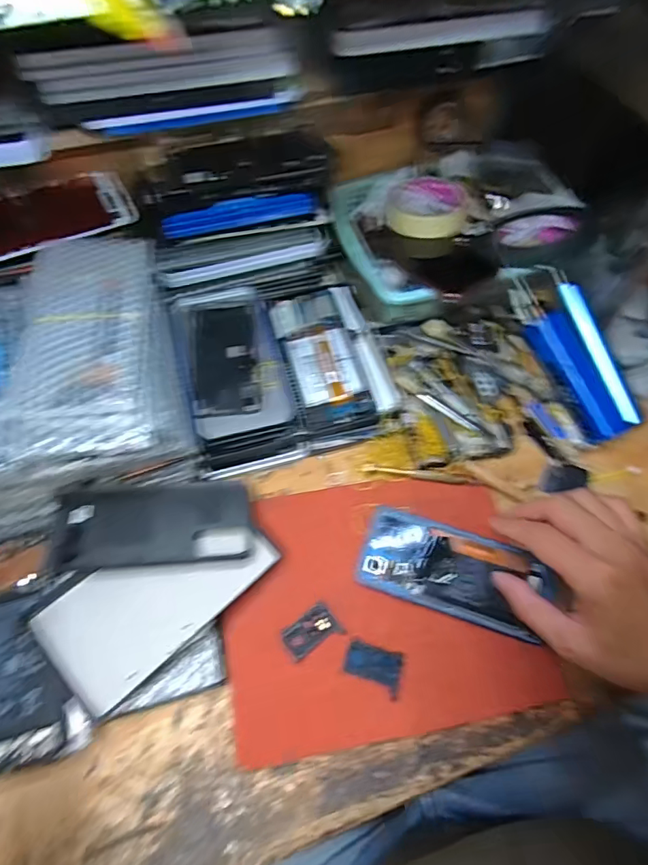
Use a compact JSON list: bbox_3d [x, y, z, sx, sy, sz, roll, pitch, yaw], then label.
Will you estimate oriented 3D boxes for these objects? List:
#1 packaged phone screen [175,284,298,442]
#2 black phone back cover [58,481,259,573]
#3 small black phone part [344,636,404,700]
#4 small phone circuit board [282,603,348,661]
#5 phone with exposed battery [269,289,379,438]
[{"bbox_3d":[-0.093,-0.077,0.480,0.094,0.013,0.166,-15,67,-9],"label":"packaged phone screen"},{"bbox_3d":[-0.139,0.074,0.395,0.155,0.010,0.062,-4,66,-4],"label":"black phone back cover"},{"bbox_3d":[0.038,0.183,0.377,0.043,0.005,0.031,17,66,6],"label":"small black phone part"},{"bbox_3d":[-0.010,0.159,0.388,0.044,0.004,0.028,-27,70,-14],"label":"small phone circuit board"},{"bbox_3d":[-0.002,-0.076,0.486,0.071,0.004,0.161,-15,67,-9],"label":"phone with exposed battery"}]

